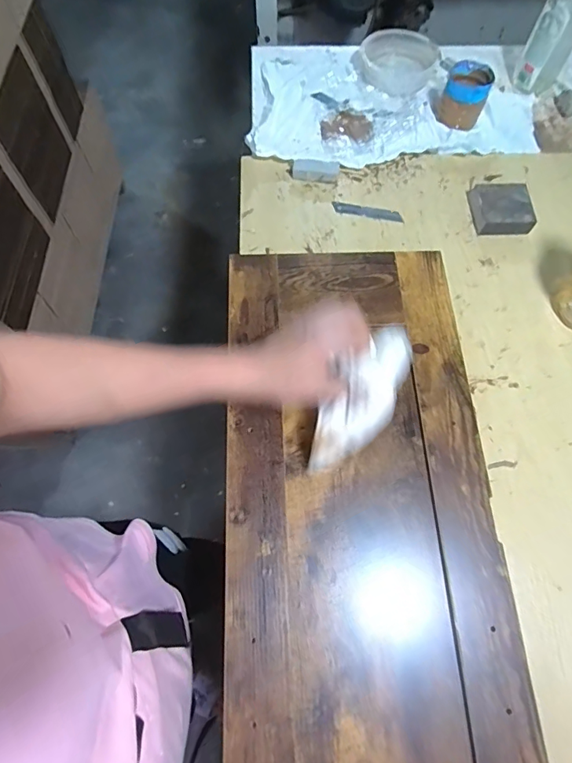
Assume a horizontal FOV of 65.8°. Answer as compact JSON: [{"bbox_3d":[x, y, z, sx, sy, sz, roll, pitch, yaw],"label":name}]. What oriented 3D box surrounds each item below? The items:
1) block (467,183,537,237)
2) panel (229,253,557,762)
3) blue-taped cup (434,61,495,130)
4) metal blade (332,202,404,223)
[{"bbox_3d":[0.294,-0.239,0.610,0.077,0.025,0.080,0,69,-3],"label":"block"},{"bbox_3d":[0.089,0.210,0.422,0.279,0.021,0.789,0,68,-3],"label":"panel"},{"bbox_3d":[0.274,-0.438,0.675,0.064,0.060,0.062,22,69,5],"label":"blue-taped cup"},{"bbox_3d":[0.115,-0.239,0.623,0.099,0.004,0.019,11,68,4],"label":"metal blade"}]

